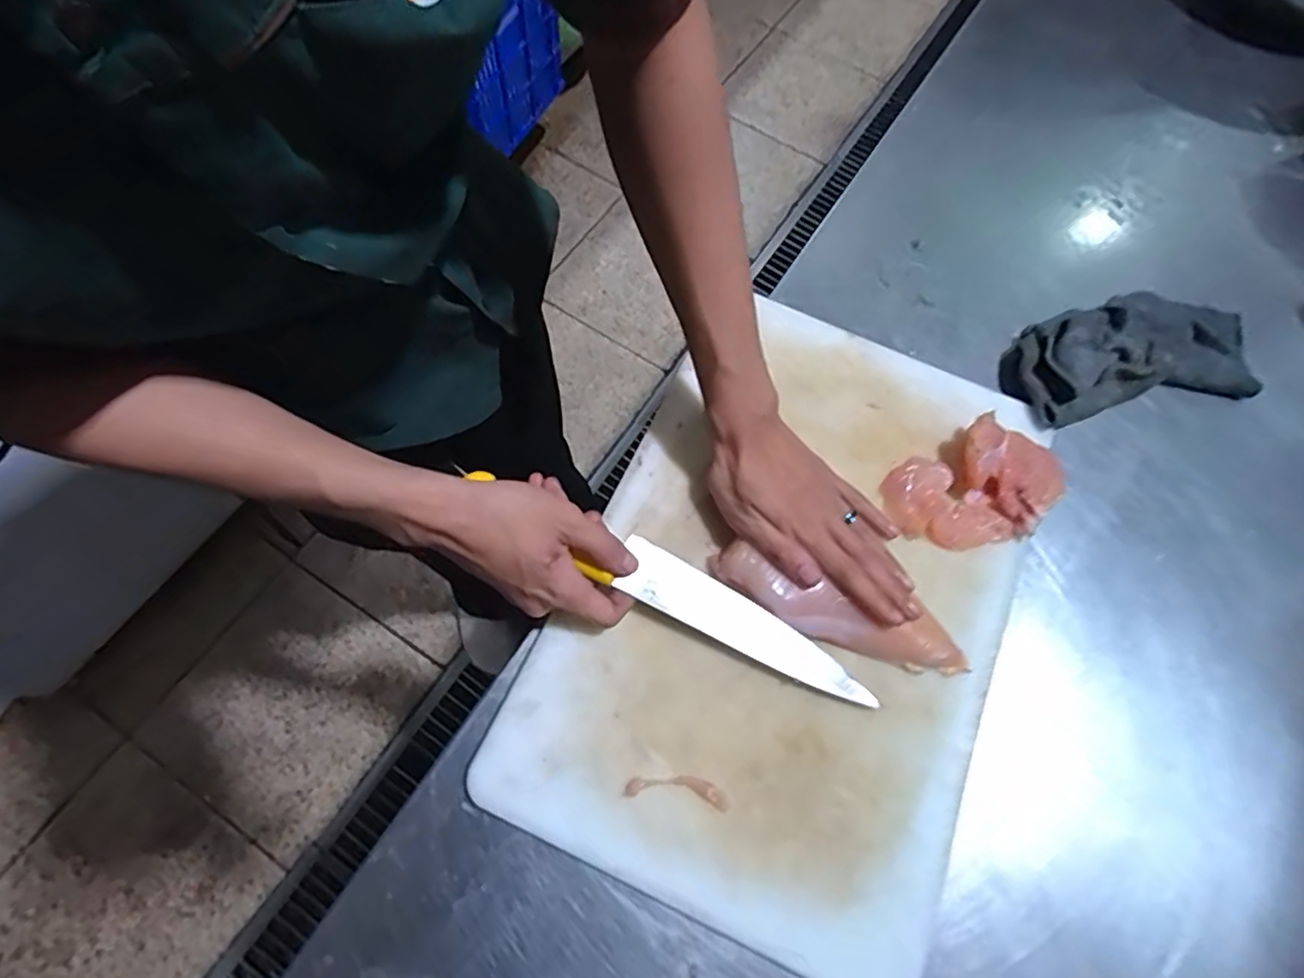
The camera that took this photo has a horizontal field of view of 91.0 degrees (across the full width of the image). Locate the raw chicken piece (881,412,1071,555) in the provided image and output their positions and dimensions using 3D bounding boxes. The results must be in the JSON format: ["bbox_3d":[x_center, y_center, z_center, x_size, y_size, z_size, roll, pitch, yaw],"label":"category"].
[{"bbox_3d":[0.247,-0.002,0.482,0.131,0.032,0.089,-25,71,-13],"label":"raw chicken piece"}]

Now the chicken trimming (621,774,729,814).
[{"bbox_3d":[0.016,0.192,0.409,0.066,0.005,0.018,10,68,1],"label":"chicken trimming"}]

